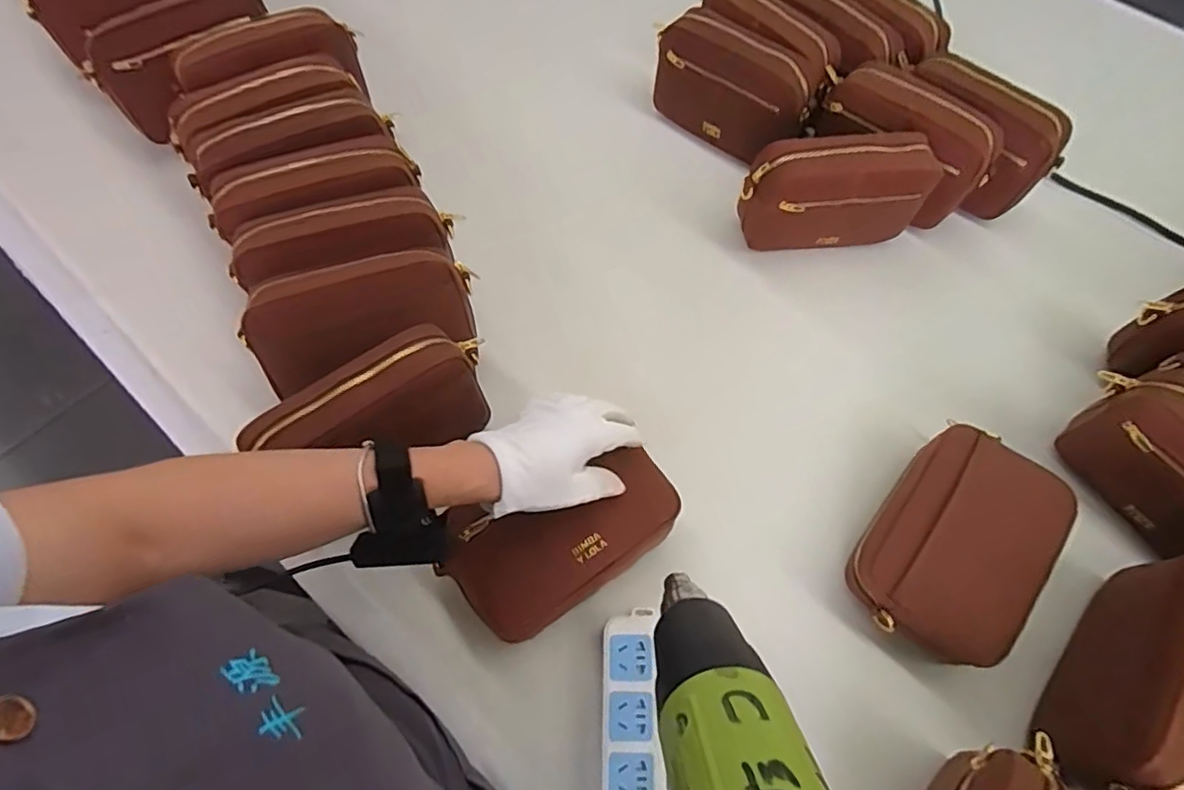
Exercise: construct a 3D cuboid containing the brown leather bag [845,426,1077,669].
[{"bbox_3d":[0.313,0.122,0.508,0.119,0.064,0.188,36,67,14],"label":"brown leather bag"}]

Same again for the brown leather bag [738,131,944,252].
[{"bbox_3d":[0.266,-0.222,0.657,0.193,0.127,0.056,-5,64,-5],"label":"brown leather bag"}]

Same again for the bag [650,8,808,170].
[{"bbox_3d":[0.175,-0.383,0.744,0.196,0.114,0.072,33,67,13],"label":"bag"}]

